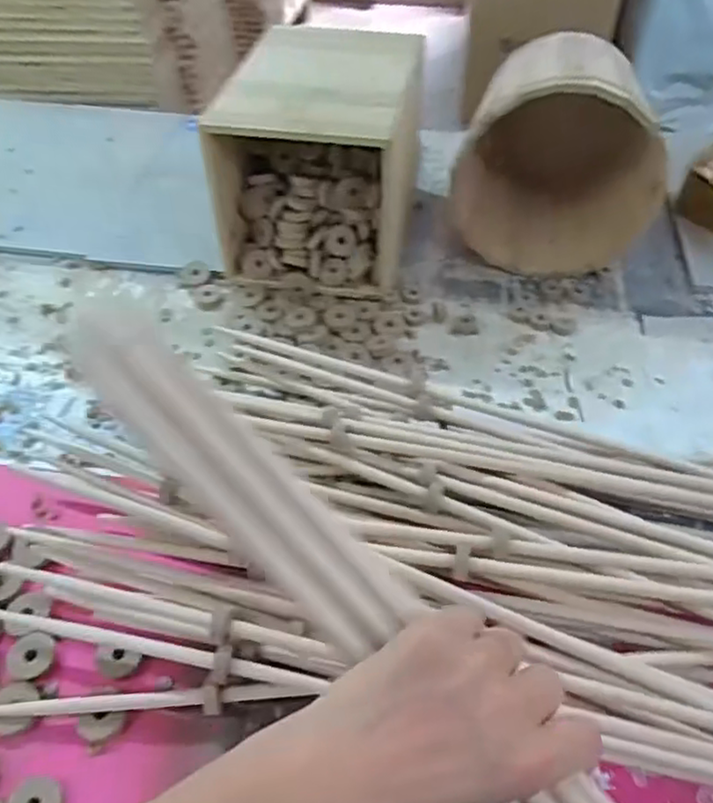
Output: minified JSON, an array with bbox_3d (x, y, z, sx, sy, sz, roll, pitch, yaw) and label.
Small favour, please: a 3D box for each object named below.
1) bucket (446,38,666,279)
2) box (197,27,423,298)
[{"bbox_3d":[0.247,-0.303,0.808,0.209,0.247,0.225,16,50,15],"label":"bucket"},{"bbox_3d":[-0.036,-0.297,0.792,0.201,0.191,0.256,8,49,8],"label":"box"}]

